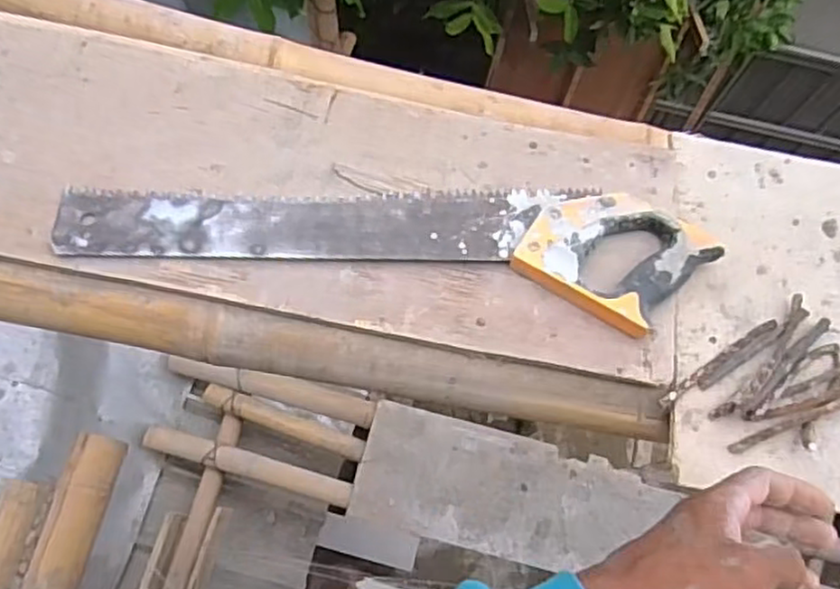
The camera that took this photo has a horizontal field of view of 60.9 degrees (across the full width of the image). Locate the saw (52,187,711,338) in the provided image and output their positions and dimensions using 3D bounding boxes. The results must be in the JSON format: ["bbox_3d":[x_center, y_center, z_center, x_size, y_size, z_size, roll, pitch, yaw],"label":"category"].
[{"bbox_3d":[-0.026,-0.054,0.588,0.513,0.022,0.117,8,70,0],"label":"saw"}]

